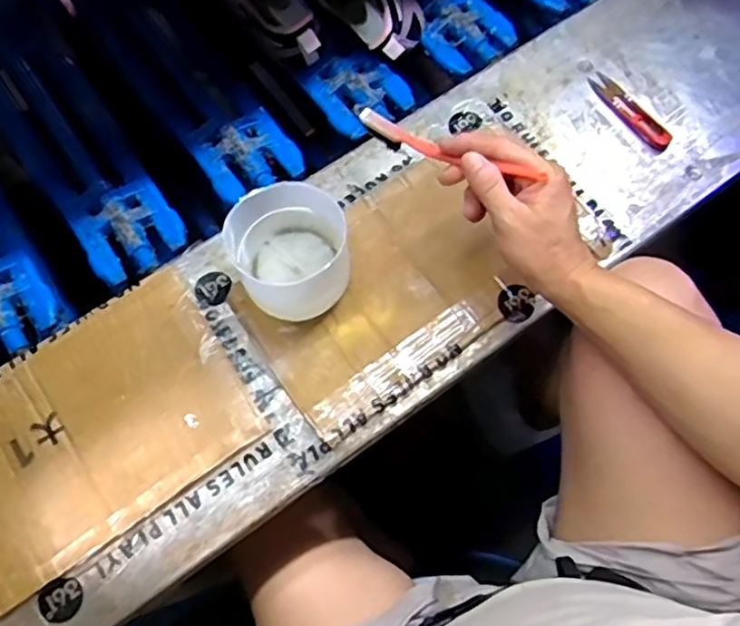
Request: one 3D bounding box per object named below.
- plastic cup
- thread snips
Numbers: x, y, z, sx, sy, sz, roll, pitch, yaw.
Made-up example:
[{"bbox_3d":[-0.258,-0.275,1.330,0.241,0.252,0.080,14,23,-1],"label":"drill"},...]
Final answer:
[{"bbox_3d":[-0.066,-0.048,0.518,0.092,0.093,0.093,0,72,0],"label":"plastic cup"},{"bbox_3d":[0.259,-0.201,0.622,0.033,0.007,0.102,-36,75,-11],"label":"thread snips"}]

